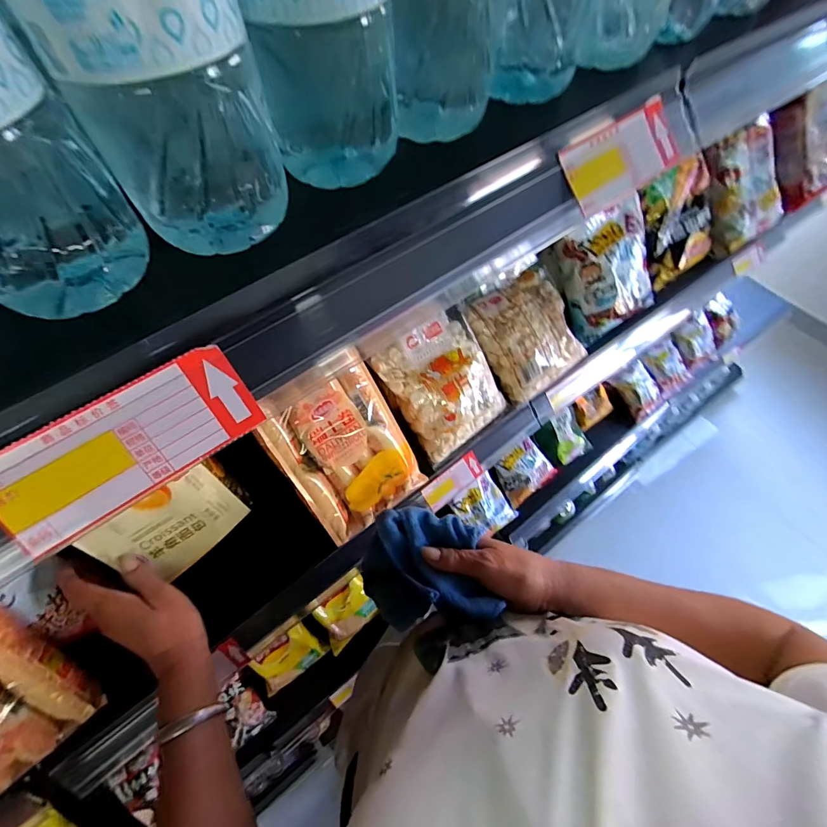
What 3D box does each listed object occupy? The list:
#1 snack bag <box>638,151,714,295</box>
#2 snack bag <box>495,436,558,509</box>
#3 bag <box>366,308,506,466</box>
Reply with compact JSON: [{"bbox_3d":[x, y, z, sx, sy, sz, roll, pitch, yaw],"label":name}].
[{"bbox_3d":[0.451,-0.319,0.696,0.165,0.174,0.034,-34,26,-6],"label":"snack bag"},{"bbox_3d":[0.303,0.156,1.111,0.150,0.034,0.131,-33,101,-17],"label":"snack bag"},{"bbox_3d":[0.046,-0.032,0.544,0.143,0.046,0.156,-34,102,-11],"label":"bag"}]

